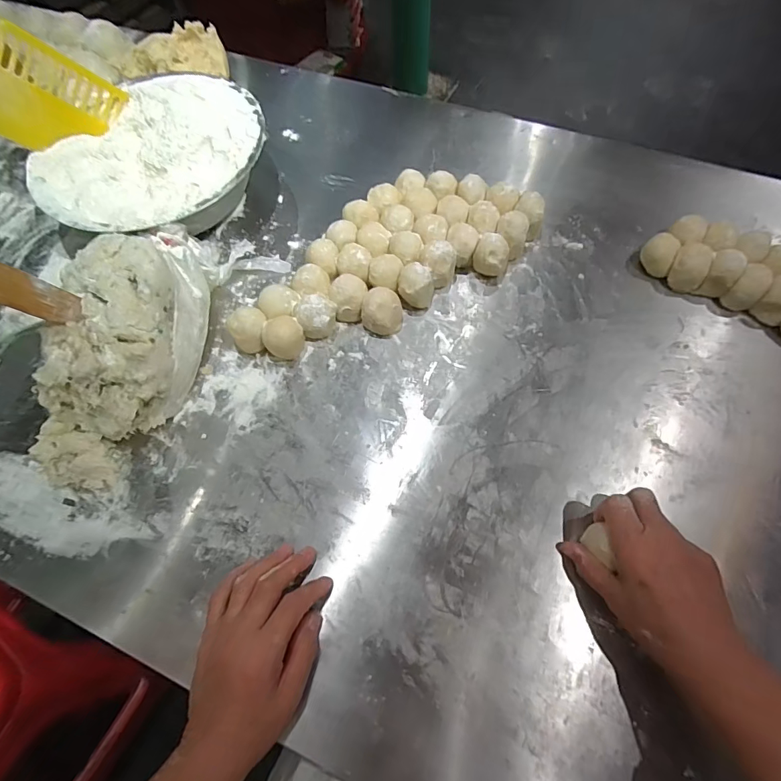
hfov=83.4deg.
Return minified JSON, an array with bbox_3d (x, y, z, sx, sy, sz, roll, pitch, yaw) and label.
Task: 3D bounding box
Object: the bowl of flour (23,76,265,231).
[{"bbox_3d":[-0.282,-0.275,0.564,0.234,0.092,0.268,40,73,19],"label":"bowl of flour"}]

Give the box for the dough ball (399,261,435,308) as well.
[{"bbox_3d":[0.030,-0.120,0.500,0.038,0.048,0.044,6,66,6],"label":"dough ball"}]

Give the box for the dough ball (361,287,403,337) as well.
[{"bbox_3d":[-0.010,-0.087,0.491,0.045,0.041,0.041,-1,65,3],"label":"dough ball"}]

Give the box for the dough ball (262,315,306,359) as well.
[{"bbox_3d":[-0.118,-0.061,0.479,0.042,0.048,0.039,-1,65,3],"label":"dough ball"}]

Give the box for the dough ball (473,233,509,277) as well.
[{"bbox_3d":[0.118,-0.154,0.513,0.038,0.047,0.035,-1,65,3],"label":"dough ball"}]

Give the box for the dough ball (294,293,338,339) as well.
[{"bbox_3d":[-0.082,-0.082,0.486,0.043,0.050,0.040,-1,65,3],"label":"dough ball"}]

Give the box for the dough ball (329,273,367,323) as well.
[{"bbox_3d":[-0.046,-0.103,0.498,0.040,0.046,0.036,-7,65,0],"label":"dough ball"}]

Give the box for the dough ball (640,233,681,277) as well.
[{"bbox_3d":[0.317,-0.162,0.521,0.034,0.030,0.046,22,69,13],"label":"dough ball"}]

